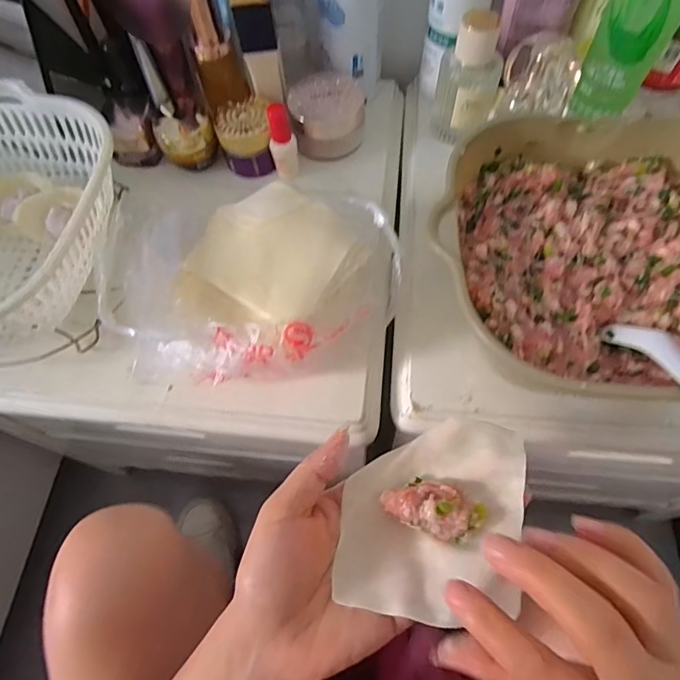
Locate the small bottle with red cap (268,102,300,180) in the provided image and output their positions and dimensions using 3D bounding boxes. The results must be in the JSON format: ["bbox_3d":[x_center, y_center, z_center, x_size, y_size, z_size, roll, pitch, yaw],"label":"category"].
[{"bbox_3d":[-0.049,-0.172,0.414,0.022,0.063,0.019,-2,64,1],"label":"small bottle with red cap"}]

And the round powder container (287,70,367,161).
[{"bbox_3d":[-0.011,-0.215,0.446,0.068,0.048,0.072,-1,64,2],"label":"round powder container"}]

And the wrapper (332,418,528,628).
[{"bbox_3d":[0.048,0.086,0.244,0.085,0.021,0.100,11,64,7],"label":"wrapper"}]

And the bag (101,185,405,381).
[{"bbox_3d":[-0.059,-0.041,0.350,0.202,0.060,0.138,-5,64,0],"label":"bag"}]

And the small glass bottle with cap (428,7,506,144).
[{"bbox_3d":[0.109,-0.219,0.407,0.052,0.097,0.043,11,65,7],"label":"small glass bottle with cap"}]

